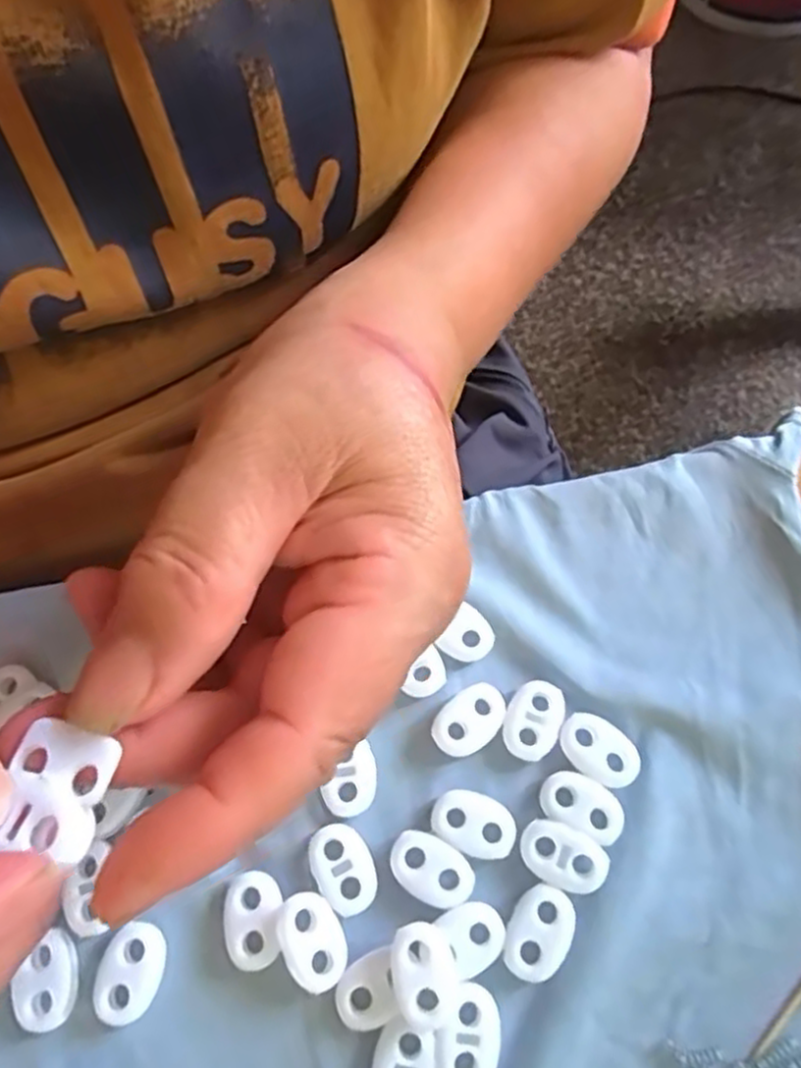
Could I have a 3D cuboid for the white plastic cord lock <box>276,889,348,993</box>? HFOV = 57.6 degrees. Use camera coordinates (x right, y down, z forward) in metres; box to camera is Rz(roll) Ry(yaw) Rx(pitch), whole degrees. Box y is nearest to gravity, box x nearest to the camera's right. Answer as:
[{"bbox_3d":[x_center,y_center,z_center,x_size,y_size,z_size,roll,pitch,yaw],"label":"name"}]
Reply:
[{"bbox_3d":[-0.022,0.101,0.182,0.015,0.005,0.022,-26,69,-9],"label":"white plastic cord lock"}]

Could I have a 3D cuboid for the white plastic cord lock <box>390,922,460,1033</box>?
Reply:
[{"bbox_3d":[0.006,0.107,0.176,0.015,0.009,0.023,-15,67,-4],"label":"white plastic cord lock"}]

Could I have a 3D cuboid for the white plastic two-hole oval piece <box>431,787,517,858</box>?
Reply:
[{"bbox_3d":[0.019,0.077,0.194,0.023,0.004,0.015,17,69,9],"label":"white plastic two-hole oval piece"}]

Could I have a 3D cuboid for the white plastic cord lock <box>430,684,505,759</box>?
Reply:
[{"bbox_3d":[0.019,0.052,0.203,0.022,0.006,0.015,-41,71,-14],"label":"white plastic cord lock"}]

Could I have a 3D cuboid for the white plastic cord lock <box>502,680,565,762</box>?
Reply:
[{"bbox_3d":[0.037,0.051,0.202,0.015,0.004,0.022,21,69,11],"label":"white plastic cord lock"}]

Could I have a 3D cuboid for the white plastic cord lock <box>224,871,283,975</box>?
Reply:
[{"bbox_3d":[-0.038,0.099,0.186,0.014,0.005,0.022,-4,67,0],"label":"white plastic cord lock"}]

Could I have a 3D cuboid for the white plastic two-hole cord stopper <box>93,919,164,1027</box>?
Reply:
[{"bbox_3d":[-0.068,0.110,0.183,0.015,0.005,0.022,13,68,7],"label":"white plastic two-hole cord stopper"}]

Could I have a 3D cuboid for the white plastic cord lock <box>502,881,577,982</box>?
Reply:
[{"bbox_3d":[0.035,0.100,0.181,0.015,0.004,0.022,29,71,13],"label":"white plastic cord lock"}]

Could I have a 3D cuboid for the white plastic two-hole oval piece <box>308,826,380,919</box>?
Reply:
[{"bbox_3d":[-0.015,0.087,0.189,0.015,0.004,0.022,-27,69,-9],"label":"white plastic two-hole oval piece"}]

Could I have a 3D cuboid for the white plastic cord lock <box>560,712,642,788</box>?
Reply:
[{"bbox_3d":[0.054,0.059,0.198,0.022,0.004,0.015,32,72,14],"label":"white plastic cord lock"}]

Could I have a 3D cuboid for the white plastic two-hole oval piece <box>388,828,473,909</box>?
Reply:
[{"bbox_3d":[0.008,0.087,0.188,0.022,0.004,0.015,28,71,13],"label":"white plastic two-hole oval piece"}]

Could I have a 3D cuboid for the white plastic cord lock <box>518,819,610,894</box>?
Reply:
[{"bbox_3d":[0.042,0.083,0.187,0.022,0.004,0.014,24,70,12],"label":"white plastic cord lock"}]

